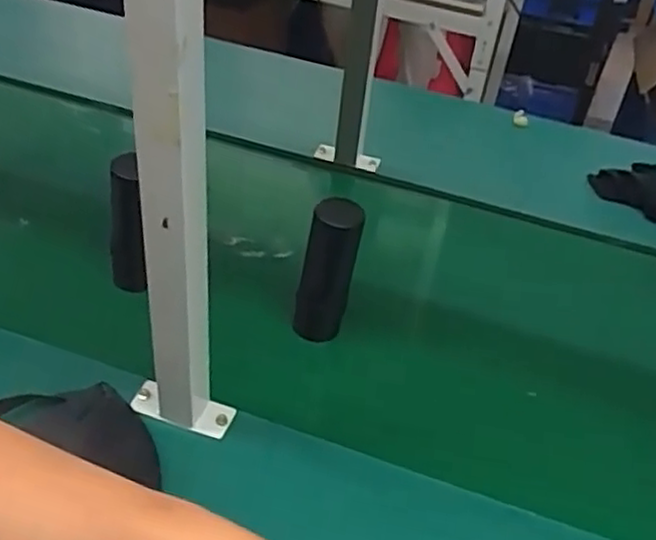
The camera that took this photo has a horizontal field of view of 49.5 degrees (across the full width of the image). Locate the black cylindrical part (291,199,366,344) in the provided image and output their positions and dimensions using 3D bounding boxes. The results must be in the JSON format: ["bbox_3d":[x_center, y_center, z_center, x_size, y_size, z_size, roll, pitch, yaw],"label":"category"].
[{"bbox_3d":[-0.002,0.006,0.777,0.065,0.184,0.047,8,39,2],"label":"black cylindrical part"}]

